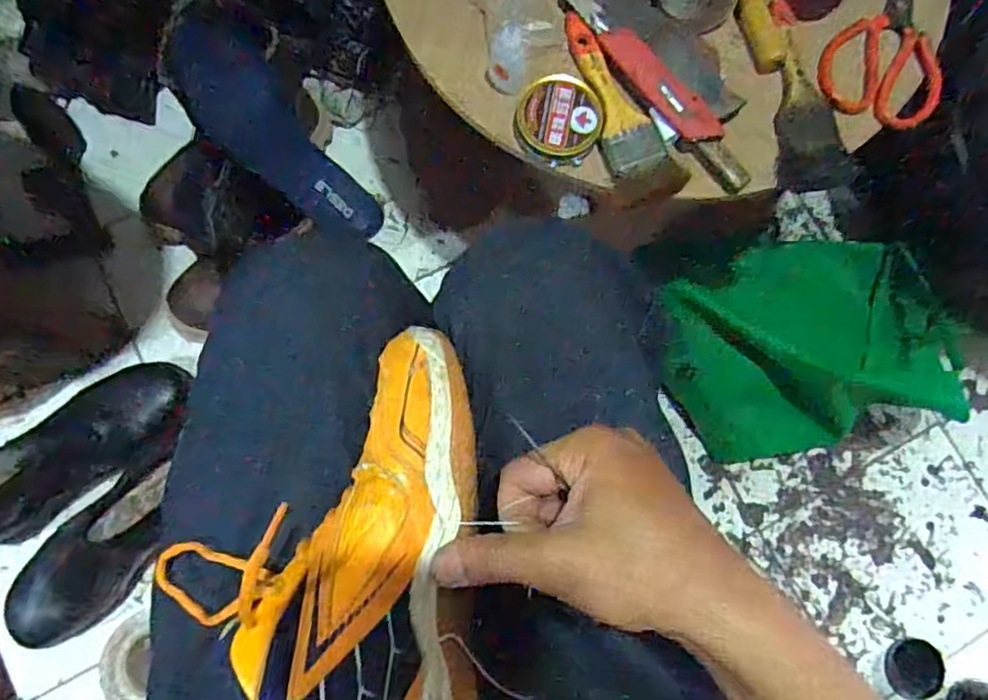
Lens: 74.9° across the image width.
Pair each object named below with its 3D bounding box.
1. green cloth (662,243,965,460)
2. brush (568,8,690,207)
[{"bbox_3d":[0.383,-0.007,0.800,0.304,0.098,0.260,-14,80,-7],"label":"green cloth"},{"bbox_3d":[0.096,-0.201,0.537,0.055,0.015,0.170,-29,83,-9],"label":"brush"}]

